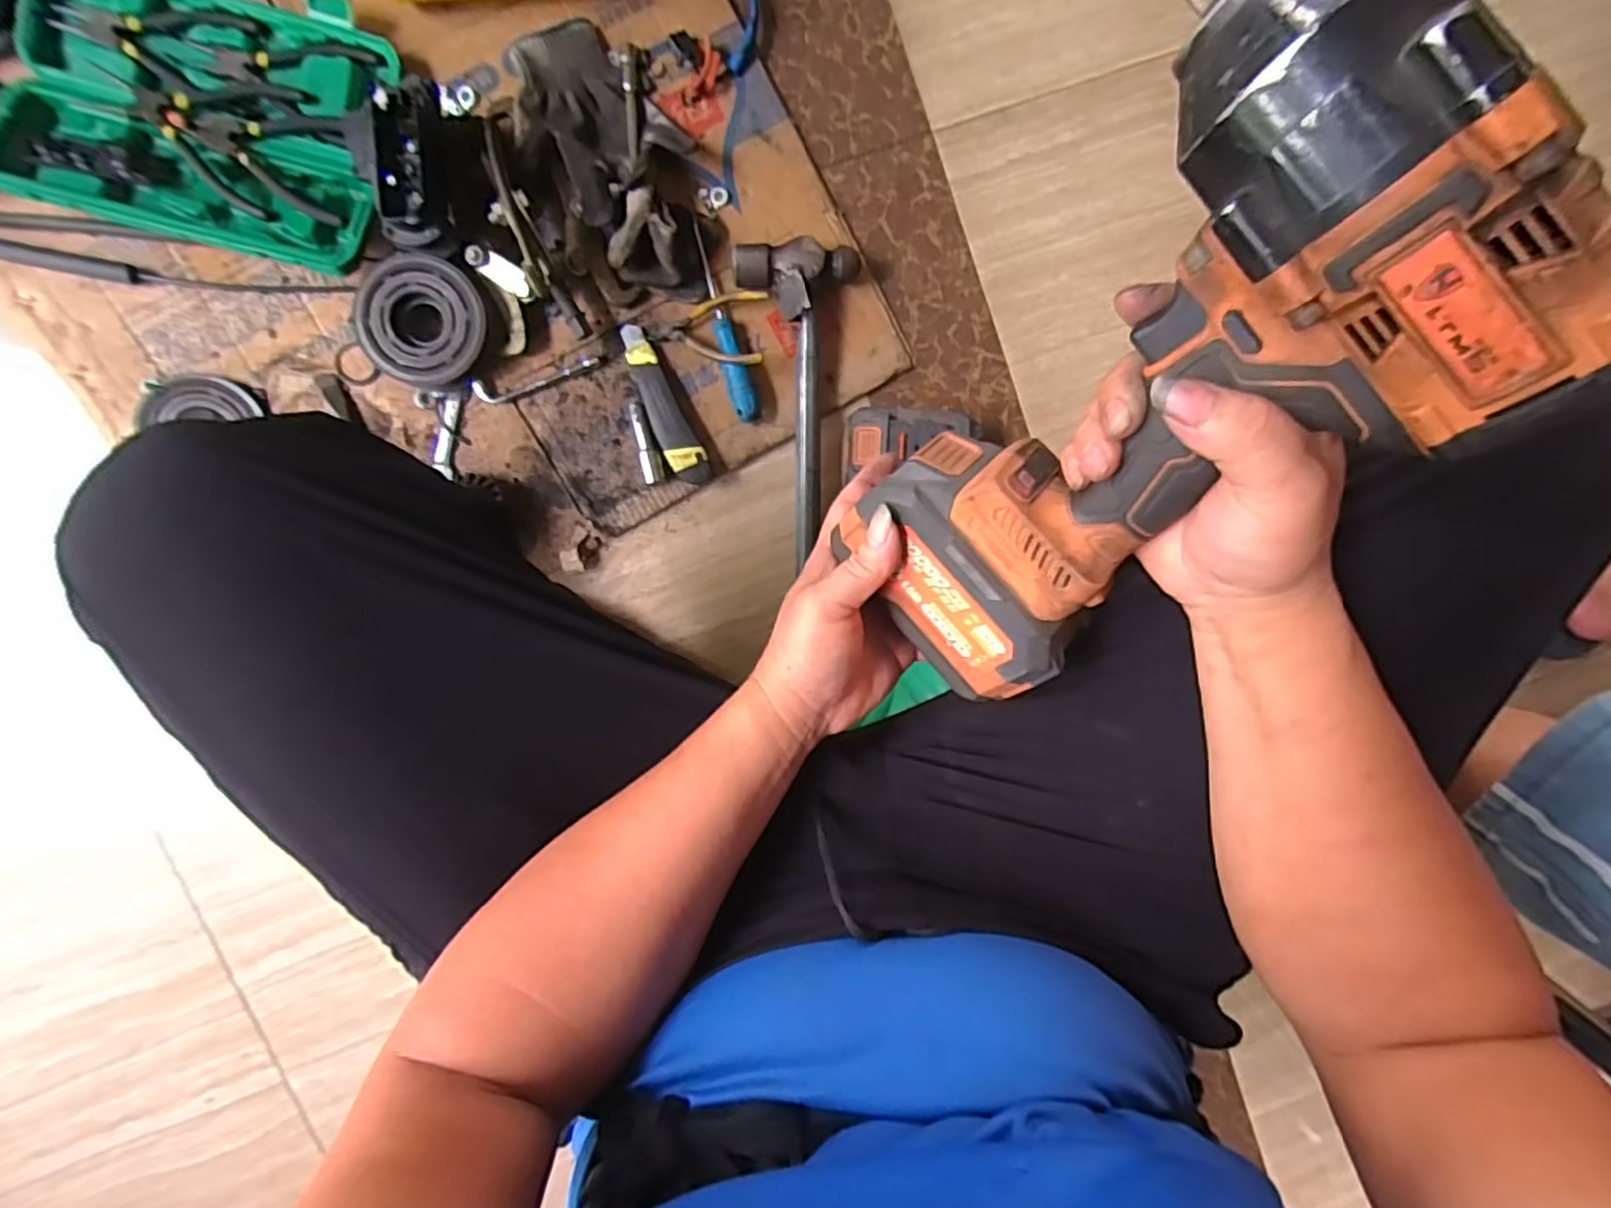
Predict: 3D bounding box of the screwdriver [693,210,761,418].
[{"bbox_3d":[-0.079,-0.269,0.661,0.024,0.028,0.192,-16,97,-5],"label":"screwdriver"}]

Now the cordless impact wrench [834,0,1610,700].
[{"bbox_3d":[0.133,-0.074,0.295,0.166,0.288,0.085,45,50,7],"label":"cordless impact wrench"}]

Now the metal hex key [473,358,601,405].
[{"bbox_3d":[-0.250,-0.208,0.652,0.115,0.010,0.022,-14,97,-6],"label":"metal hex key"}]

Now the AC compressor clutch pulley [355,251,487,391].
[{"bbox_3d":[-0.342,-0.252,0.626,0.108,0.042,0.109,3,95,-7],"label":"AC compressor clutch pulley"}]

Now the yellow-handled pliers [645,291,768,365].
[{"bbox_3d":[-0.093,-0.260,0.649,0.108,0.029,0.069,3,95,-7],"label":"yellow-handled pliers"}]

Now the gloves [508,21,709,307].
[{"bbox_3d":[-0.180,-0.402,0.623,0.144,0.059,0.259,-22,98,-5],"label":"gloves"}]

